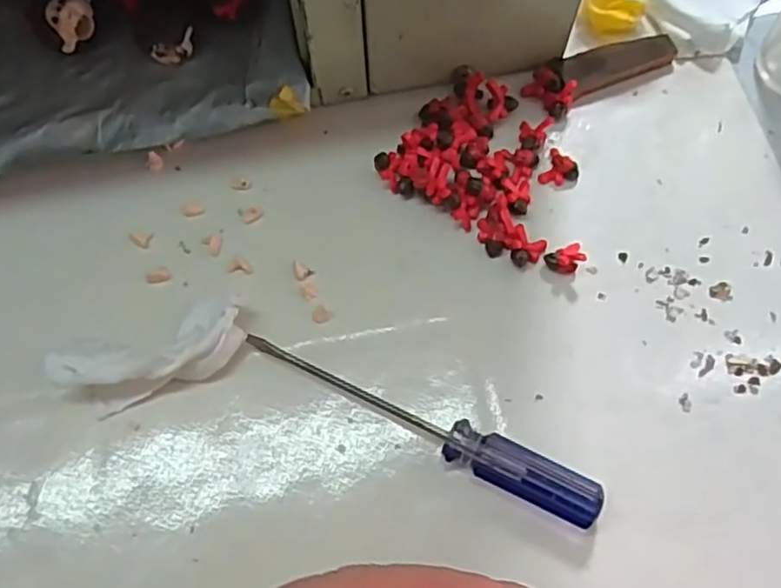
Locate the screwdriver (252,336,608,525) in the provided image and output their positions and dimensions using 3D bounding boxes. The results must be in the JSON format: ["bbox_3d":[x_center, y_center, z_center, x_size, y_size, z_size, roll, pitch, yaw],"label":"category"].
[{"bbox_3d":[0.010,0.042,0.227,0.120,0.016,0.015,25,76,7],"label":"screwdriver"}]

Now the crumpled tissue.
[{"bbox_3d":[-0.081,0.021,0.237,0.062,0.016,0.027,-24,76,-6],"label":"crumpled tissue"}]

